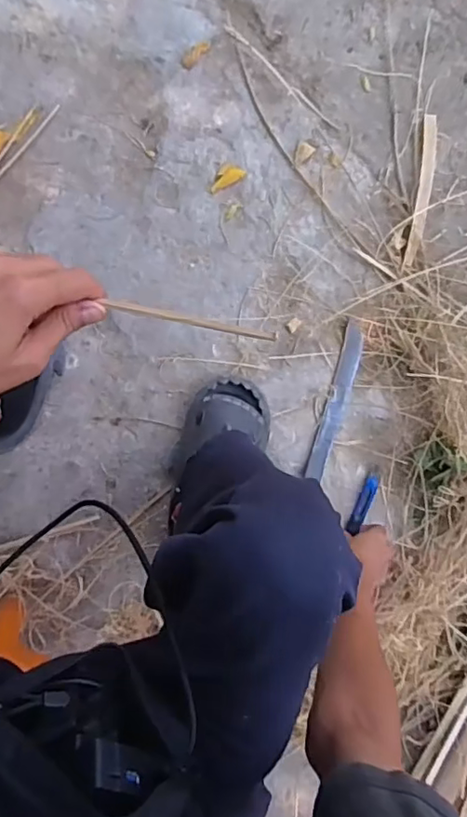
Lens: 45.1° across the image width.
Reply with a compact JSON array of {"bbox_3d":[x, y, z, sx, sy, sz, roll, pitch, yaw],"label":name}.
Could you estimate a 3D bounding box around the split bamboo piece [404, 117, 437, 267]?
[{"bbox_3d":[0.323,-0.372,0.956,0.027,0.015,0.260,10,86,-7],"label":"split bamboo piece"}]

